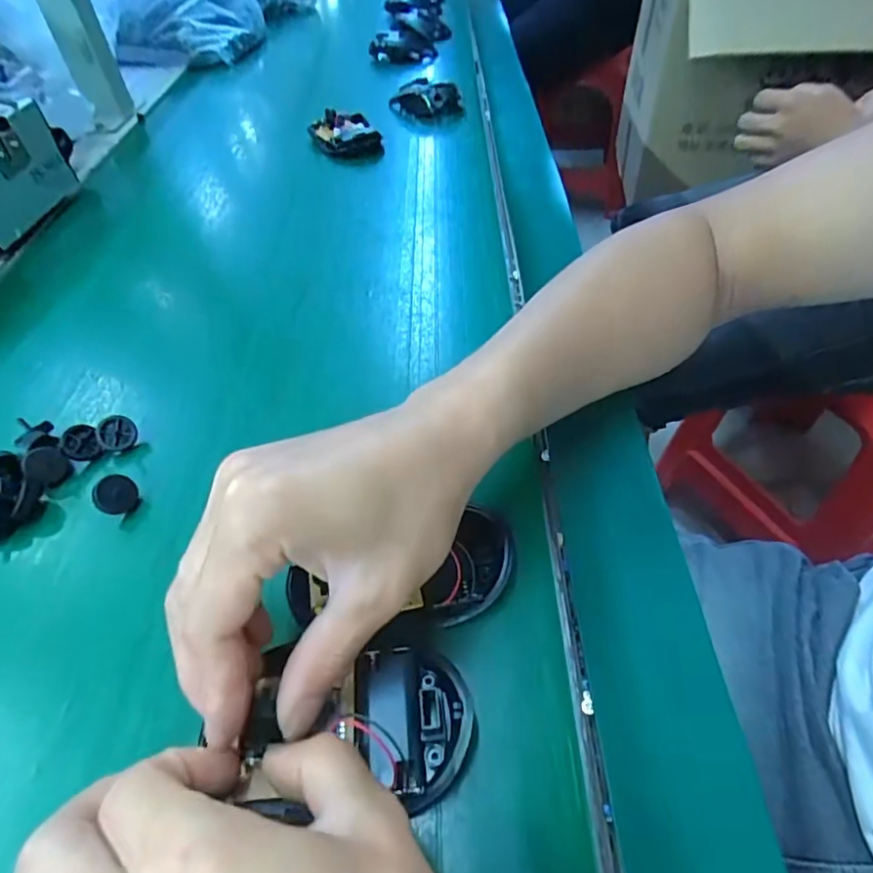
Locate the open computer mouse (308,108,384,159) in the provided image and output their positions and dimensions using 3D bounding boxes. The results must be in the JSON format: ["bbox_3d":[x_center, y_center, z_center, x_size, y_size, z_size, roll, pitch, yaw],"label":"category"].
[{"bbox_3d":[-0.093,-0.310,0.587,0.058,0.027,0.080,-22,50,-14],"label":"open computer mouse"}]

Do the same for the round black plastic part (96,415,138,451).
[{"bbox_3d":[-0.177,-0.002,0.317,0.019,0.019,0.004,-6,3,-23],"label":"round black plastic part"}]

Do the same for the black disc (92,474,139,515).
[{"bbox_3d":[-0.163,0.029,0.291,0.020,0.020,0.010,-6,8,-31],"label":"black disc"}]

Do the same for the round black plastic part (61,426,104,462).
[{"bbox_3d":[-0.194,0.004,0.313,0.018,0.019,0.006,-10,7,-20],"label":"round black plastic part"}]

